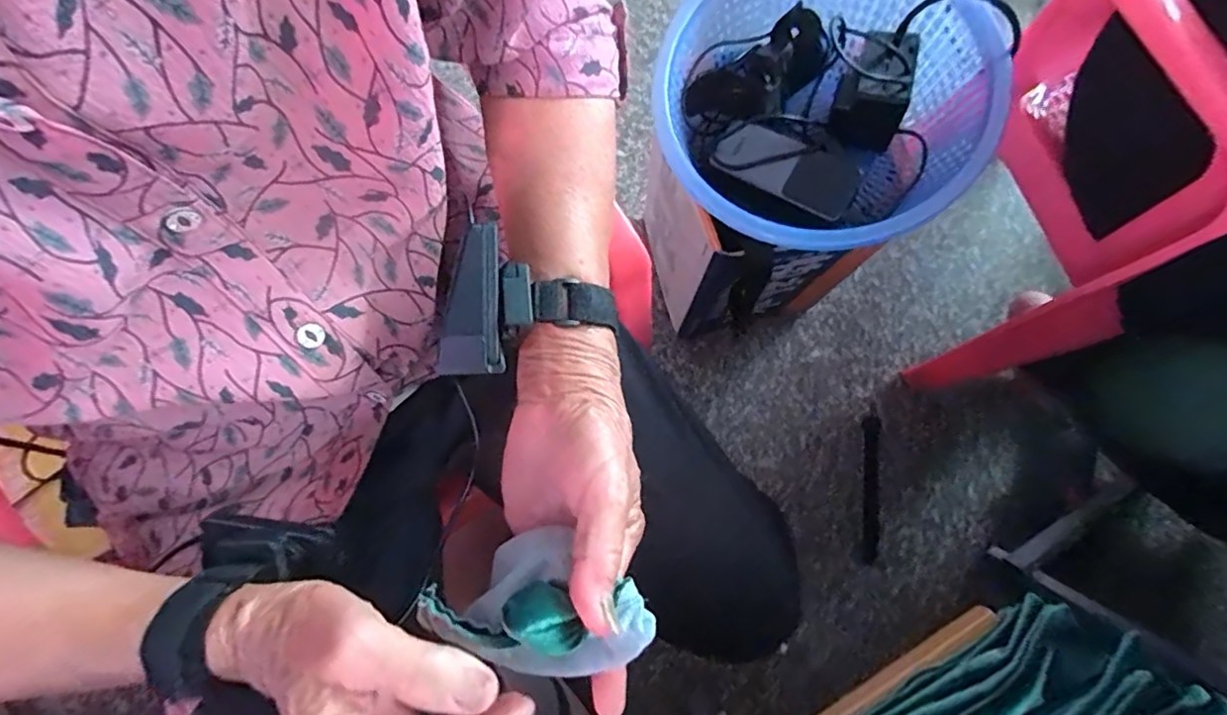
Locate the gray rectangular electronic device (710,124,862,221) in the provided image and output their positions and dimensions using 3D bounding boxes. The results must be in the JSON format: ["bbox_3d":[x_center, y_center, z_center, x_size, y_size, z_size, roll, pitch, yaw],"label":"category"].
[{"bbox_3d":[0.162,-0.178,0.542,0.123,0.018,0.065,32,78,6],"label":"gray rectangular electronic device"}]

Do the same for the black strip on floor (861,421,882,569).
[{"bbox_3d":[0.370,0.189,0.843,0.025,0.009,0.203,6,76,0],"label":"black strip on floor"}]

